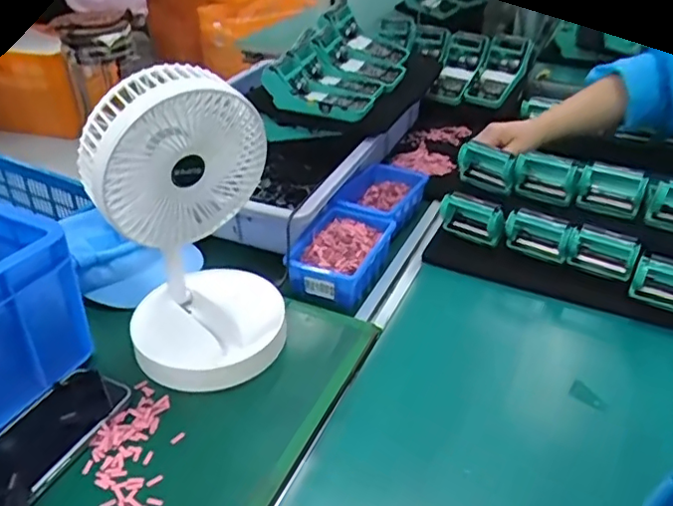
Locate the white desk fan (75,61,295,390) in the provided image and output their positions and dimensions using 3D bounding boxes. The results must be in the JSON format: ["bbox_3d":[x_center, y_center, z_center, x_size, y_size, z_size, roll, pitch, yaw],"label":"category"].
[{"bbox_3d":[-0.130,-0.023,0.546,0.151,0.277,0.143,-1,35,-3],"label":"white desk fan"}]

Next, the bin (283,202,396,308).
[{"bbox_3d":[0.007,-0.001,0.746,0.099,0.051,0.138,12,36,16],"label":"bin"}]

